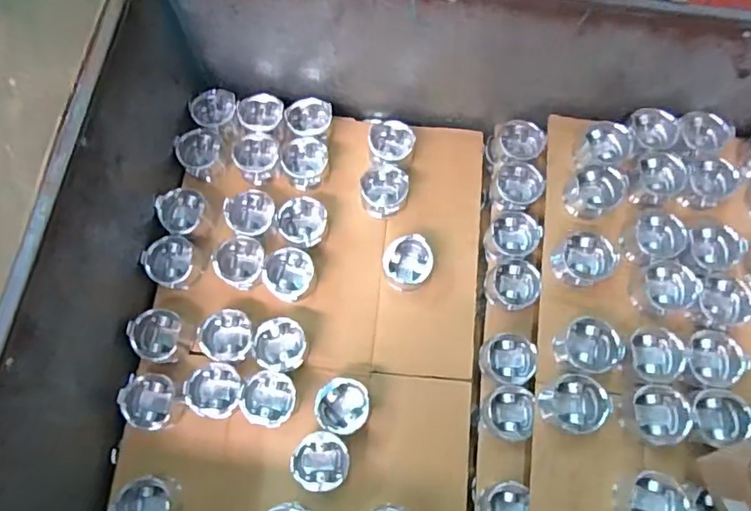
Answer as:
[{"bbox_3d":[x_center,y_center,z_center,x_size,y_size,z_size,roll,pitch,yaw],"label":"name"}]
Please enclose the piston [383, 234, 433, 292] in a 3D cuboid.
[{"bbox_3d":[0.047,0.012,0.783,0.076,0.053,0.074,7,74,3],"label":"piston"}]

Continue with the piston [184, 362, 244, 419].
[{"bbox_3d":[-0.221,0.187,0.722,0.067,0.045,0.071,0,74,1],"label":"piston"}]

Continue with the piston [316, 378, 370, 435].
[{"bbox_3d":[-0.046,0.208,0.718,0.071,0.053,0.071,0,74,1],"label":"piston"}]

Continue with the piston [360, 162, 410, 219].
[{"bbox_3d":[0.014,-0.102,0.815,0.077,0.046,0.069,-35,77,-9],"label":"piston"}]

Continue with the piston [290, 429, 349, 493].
[{"bbox_3d":[-0.071,0.274,0.694,0.073,0.071,0.067,0,74,1],"label":"piston"}]

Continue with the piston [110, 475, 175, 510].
[{"bbox_3d":[-0.300,0.327,0.679,0.072,0.059,0.064,40,78,11],"label":"piston"}]

